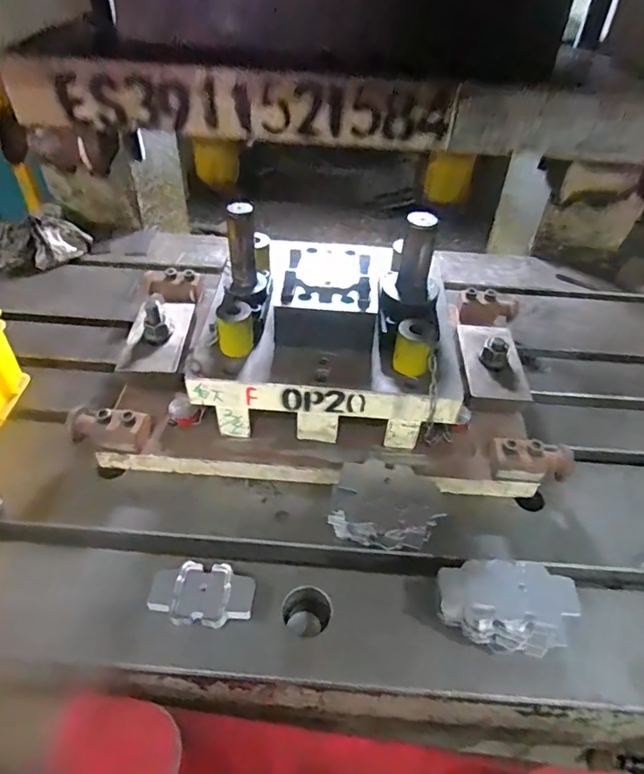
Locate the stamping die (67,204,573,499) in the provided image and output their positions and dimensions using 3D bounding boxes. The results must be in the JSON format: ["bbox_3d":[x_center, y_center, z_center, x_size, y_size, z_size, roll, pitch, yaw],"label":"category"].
[{"bbox_3d":[0.006,-0.078,0.683,0.578,0.243,0.341,3,45,1],"label":"stamping die"}]

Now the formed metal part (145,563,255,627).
[{"bbox_3d":[-0.122,0.214,0.535,0.102,0.017,0.058,5,45,2],"label":"formed metal part"}]

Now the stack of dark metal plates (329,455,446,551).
[{"bbox_3d":[0.072,0.130,0.583,0.115,0.028,0.096,12,63,12],"label":"stack of dark metal plates"}]

